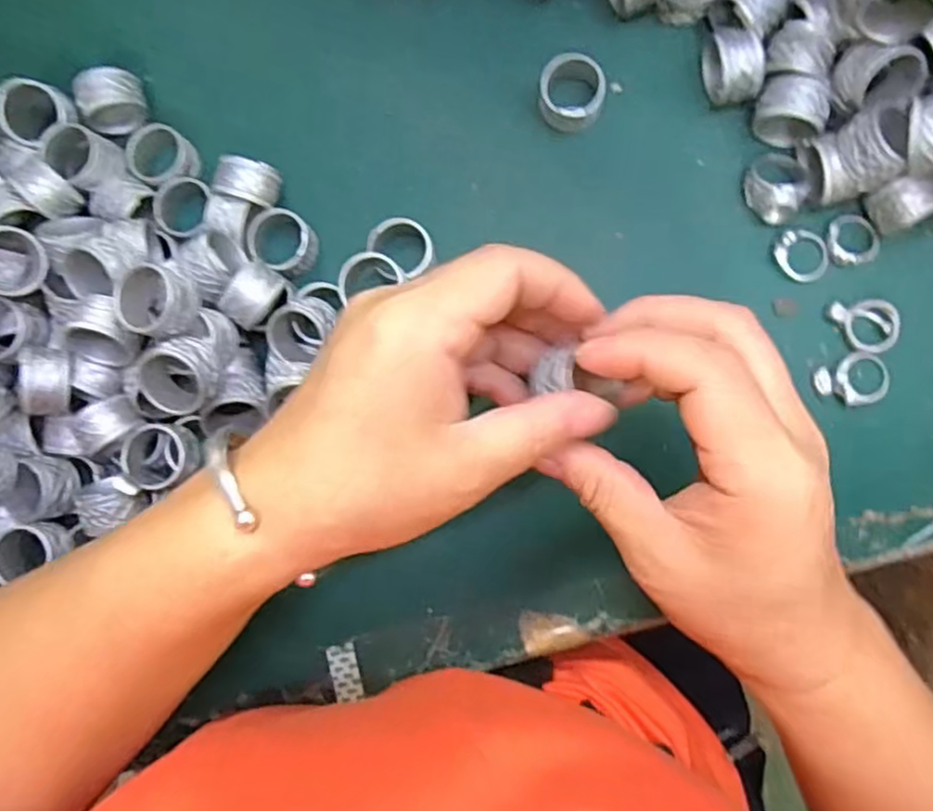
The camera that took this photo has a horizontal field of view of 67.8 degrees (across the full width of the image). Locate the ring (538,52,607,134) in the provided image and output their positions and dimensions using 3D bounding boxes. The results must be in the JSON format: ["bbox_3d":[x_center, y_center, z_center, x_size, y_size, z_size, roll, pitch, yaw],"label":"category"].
[{"bbox_3d":[0.047,-0.137,0.306,0.028,0.018,0.029,0,89,6],"label":"ring"}]

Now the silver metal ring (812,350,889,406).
[{"bbox_3d":[0.167,-0.010,0.296,0.030,0.005,0.021,-20,87,5],"label":"silver metal ring"}]

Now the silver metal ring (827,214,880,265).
[{"bbox_3d":[0.166,-0.071,0.297,0.021,0.004,0.022,0,89,6],"label":"silver metal ring"}]

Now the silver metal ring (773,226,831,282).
[{"bbox_3d":[0.145,-0.065,0.299,0.023,0.004,0.022,0,89,6],"label":"silver metal ring"}]

